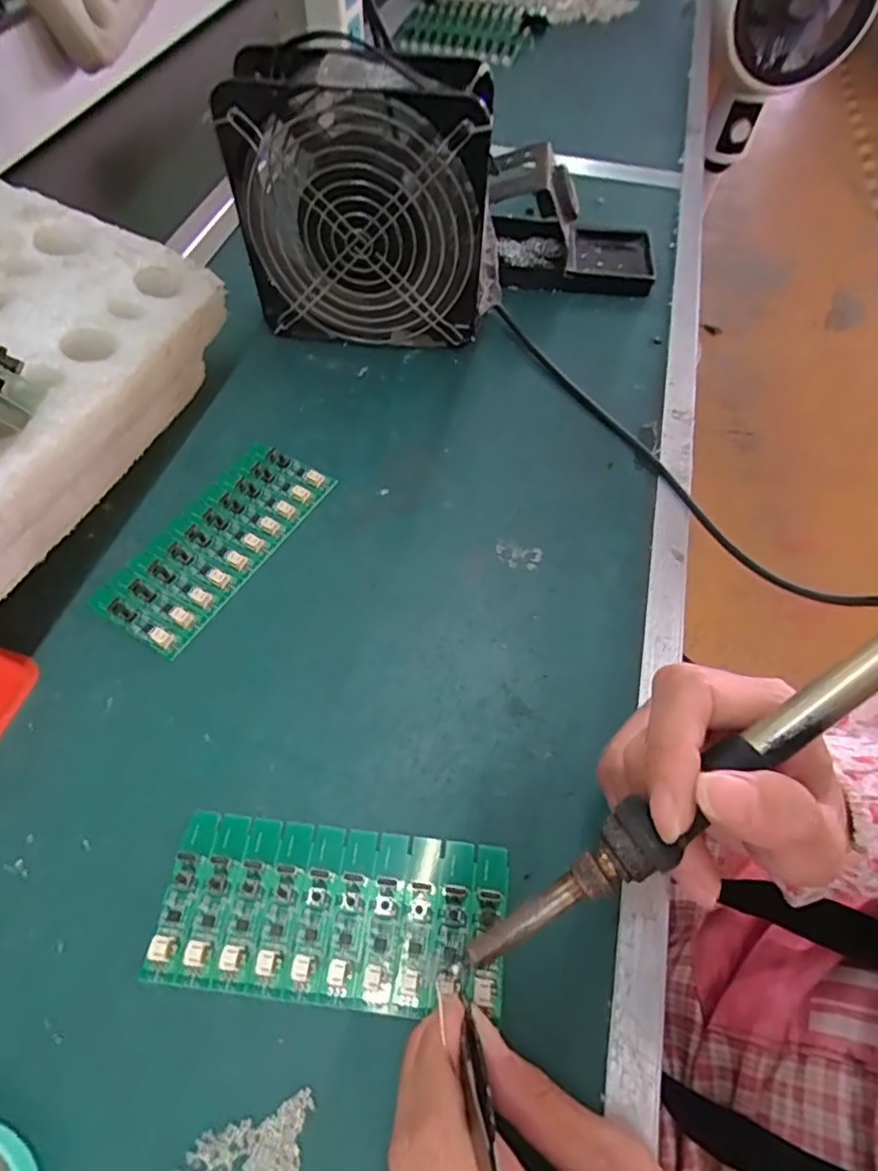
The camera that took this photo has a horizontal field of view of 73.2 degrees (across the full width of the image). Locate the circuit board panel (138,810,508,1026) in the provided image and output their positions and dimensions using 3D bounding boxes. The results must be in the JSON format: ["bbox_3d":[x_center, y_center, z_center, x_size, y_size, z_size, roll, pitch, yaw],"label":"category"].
[{"bbox_3d":[-0.043,0.132,0.242,0.137,0.007,0.062,4,59,2],"label":"circuit board panel"}]

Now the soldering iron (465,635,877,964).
[{"bbox_3d":[0.089,0.058,0.183,0.193,0.012,0.018,-37,65,1],"label":"soldering iron"}]

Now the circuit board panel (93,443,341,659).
[{"bbox_3d":[-0.125,-0.027,0.336,0.060,0.005,0.136,29,62,15],"label":"circuit board panel"}]

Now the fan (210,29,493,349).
[{"bbox_3d":[-0.045,-0.238,0.380,0.156,0.155,0.063,1,59,-1],"label":"fan"}]

